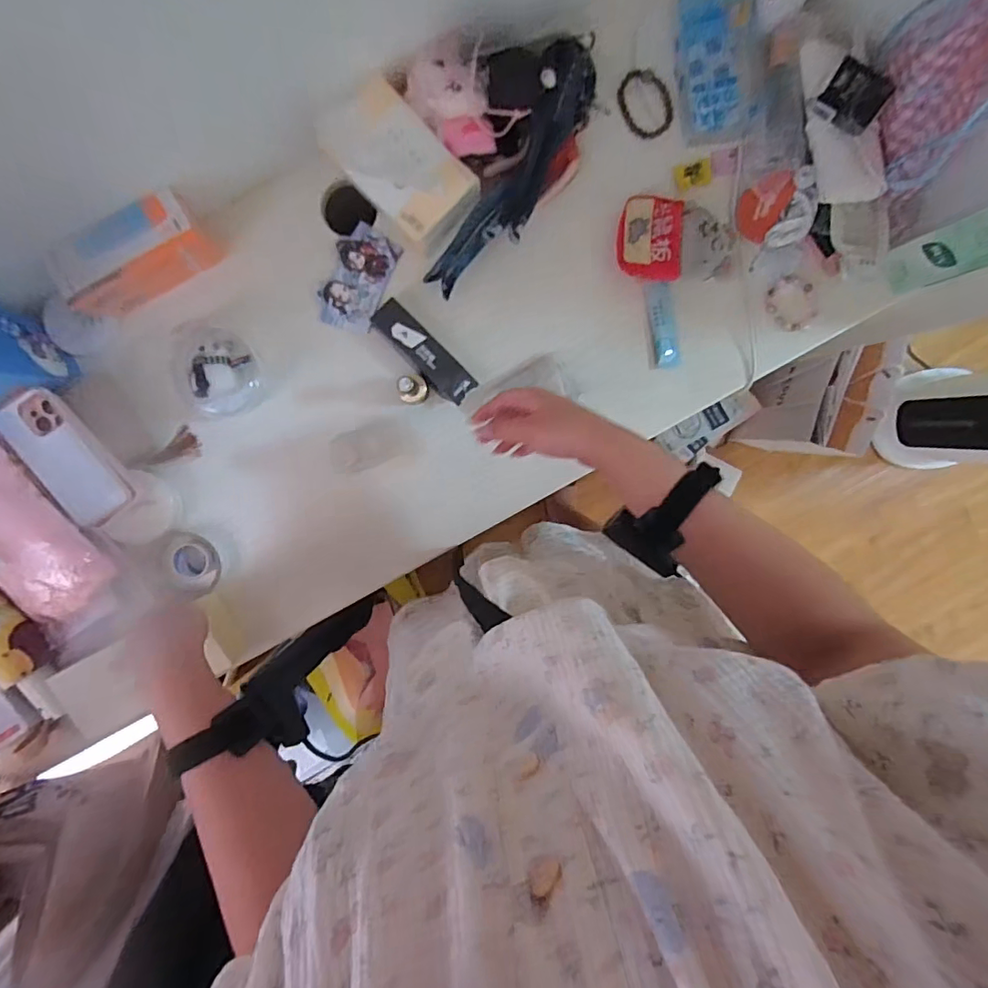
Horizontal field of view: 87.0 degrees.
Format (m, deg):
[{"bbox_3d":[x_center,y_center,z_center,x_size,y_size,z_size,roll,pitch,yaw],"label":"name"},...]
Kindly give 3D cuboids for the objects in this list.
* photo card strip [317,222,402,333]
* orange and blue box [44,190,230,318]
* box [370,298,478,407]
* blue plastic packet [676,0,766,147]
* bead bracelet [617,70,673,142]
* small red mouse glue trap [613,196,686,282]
[{"bbox_3d":[-0.160,-0.252,0.614,0.066,0.005,0.117,24,94,-10],"label":"photo card strip"},{"bbox_3d":[-0.379,-0.251,0.563,0.156,0.090,0.069,-30,97,1],"label":"orange and blue box"},{"bbox_3d":[-0.082,-0.165,0.613,0.040,0.027,0.137,-45,96,3],"label":"box"},{"bbox_3d":[0.246,-0.476,0.575,0.085,0.032,0.158,-13,97,-1],"label":"blue plastic packet"},{"bbox_3d":[0.175,-0.450,0.599,0.052,0.010,0.075,-25,97,0],"label":"bead bracelet"},{"bbox_3d":[0.175,-0.291,0.589,0.071,0.016,0.097,3,85,18],"label":"small red mouse glue trap"}]

